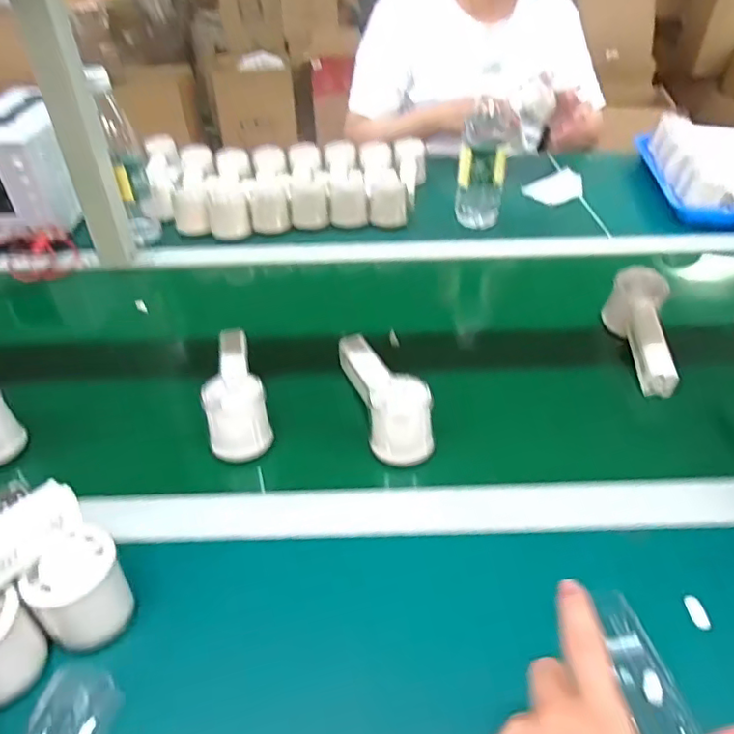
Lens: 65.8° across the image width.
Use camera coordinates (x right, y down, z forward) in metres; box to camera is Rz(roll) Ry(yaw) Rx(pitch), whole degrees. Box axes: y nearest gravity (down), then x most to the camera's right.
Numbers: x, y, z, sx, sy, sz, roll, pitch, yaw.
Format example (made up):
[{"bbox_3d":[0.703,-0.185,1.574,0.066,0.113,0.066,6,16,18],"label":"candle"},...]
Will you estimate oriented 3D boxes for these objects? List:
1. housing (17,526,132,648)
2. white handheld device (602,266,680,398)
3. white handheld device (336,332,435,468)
[{"bbox_3d":[-0.185,0.146,0.373,0.048,0.053,0.055,26,47,30],"label":"housing"},{"bbox_3d":[0.298,-0.030,0.604,0.048,0.064,0.145,0,57,2],"label":"white handheld device"},{"bbox_3d":[0.014,0.018,0.543,0.057,0.056,0.151,-12,40,-13],"label":"white handheld device"}]

